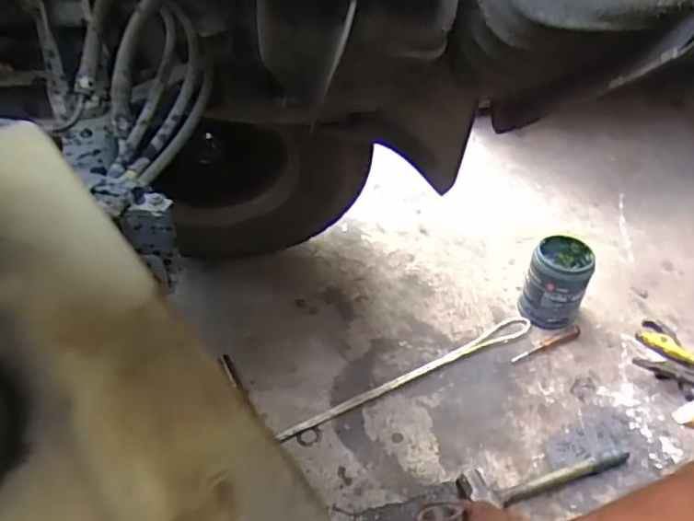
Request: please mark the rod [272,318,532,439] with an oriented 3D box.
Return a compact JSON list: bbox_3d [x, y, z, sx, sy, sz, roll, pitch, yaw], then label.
[{"bbox_3d":[0.142,0.239,1.280,0.636,0.018,0.051,-19,46,-22],"label":"rod"}]

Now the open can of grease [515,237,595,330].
[{"bbox_3d":[0.483,0.053,1.380,0.134,0.169,0.138,20,45,19],"label":"open can of grease"}]

